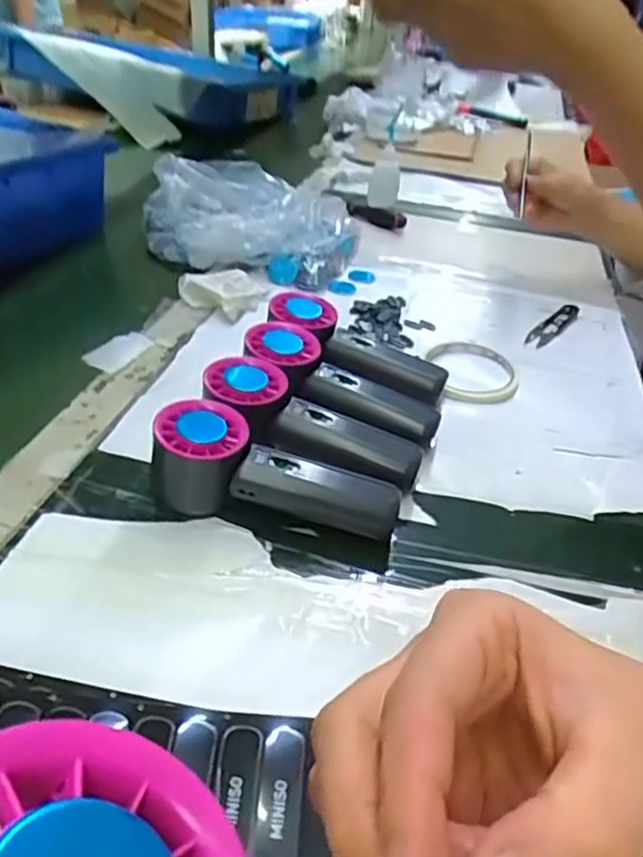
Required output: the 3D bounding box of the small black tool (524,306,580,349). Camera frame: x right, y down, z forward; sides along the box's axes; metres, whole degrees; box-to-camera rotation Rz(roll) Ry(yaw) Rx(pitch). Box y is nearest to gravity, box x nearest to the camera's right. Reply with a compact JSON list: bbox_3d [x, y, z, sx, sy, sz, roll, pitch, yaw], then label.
[{"bbox_3d":[0.239,-0.106,0.690,0.023,0.008,0.109,28,41,30],"label":"small black tool"}]

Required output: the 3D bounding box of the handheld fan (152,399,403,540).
[{"bbox_3d":[-0.029,0.031,0.434,0.161,0.049,0.054,18,35,-10],"label":"handheld fan"}]

